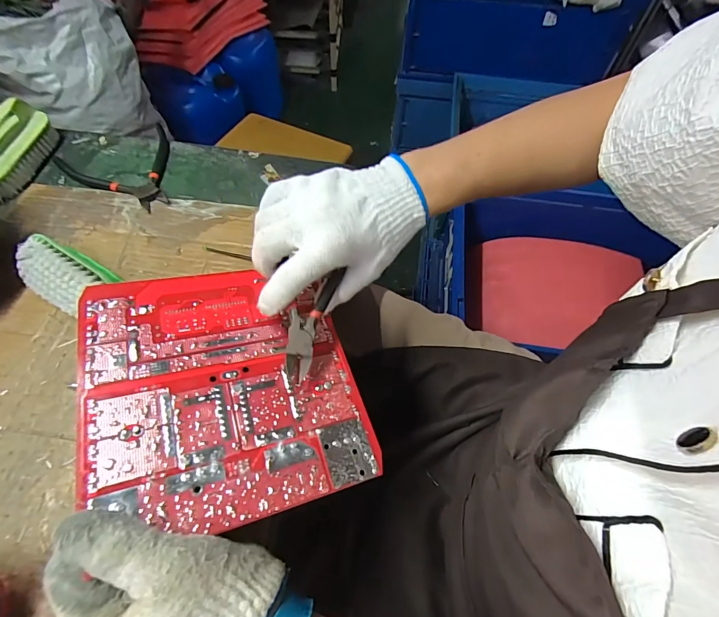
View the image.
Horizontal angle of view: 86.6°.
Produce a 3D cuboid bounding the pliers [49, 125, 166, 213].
[{"bbox_3d":[-0.273,-0.158,0.451,0.125,0.015,0.131,-30,66,-19],"label":"pliers"}]

